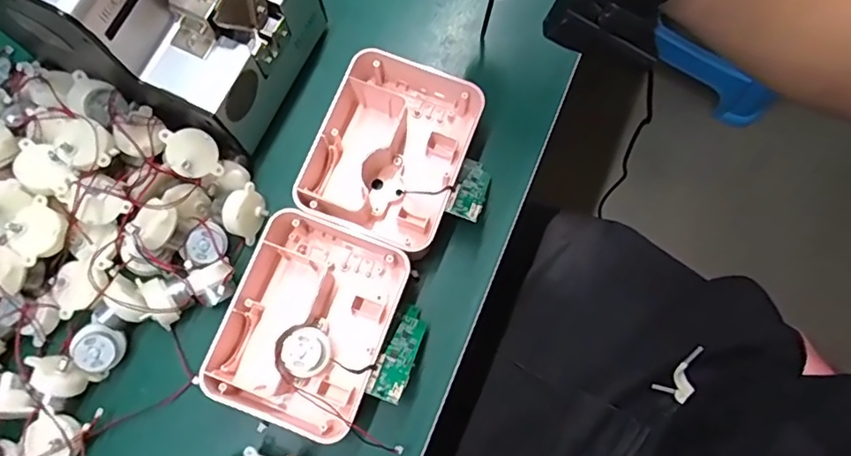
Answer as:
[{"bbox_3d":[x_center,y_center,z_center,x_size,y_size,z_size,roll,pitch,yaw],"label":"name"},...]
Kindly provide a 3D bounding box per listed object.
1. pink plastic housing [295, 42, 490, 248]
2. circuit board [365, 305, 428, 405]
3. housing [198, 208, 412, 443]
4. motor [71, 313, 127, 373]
[{"bbox_3d":[-0.025,-0.056,0.393,0.104,0.037,0.125,19,77,6],"label":"pink plastic housing"},{"bbox_3d":[-0.015,0.079,0.361,0.022,0.008,0.068,21,49,7],"label":"circuit board"},{"bbox_3d":[-0.075,0.059,0.365,0.100,0.038,0.130,23,78,7],"label":"housing"},{"bbox_3d":[-0.217,0.079,0.369,0.032,0.024,0.030,42,68,-17],"label":"motor"}]

